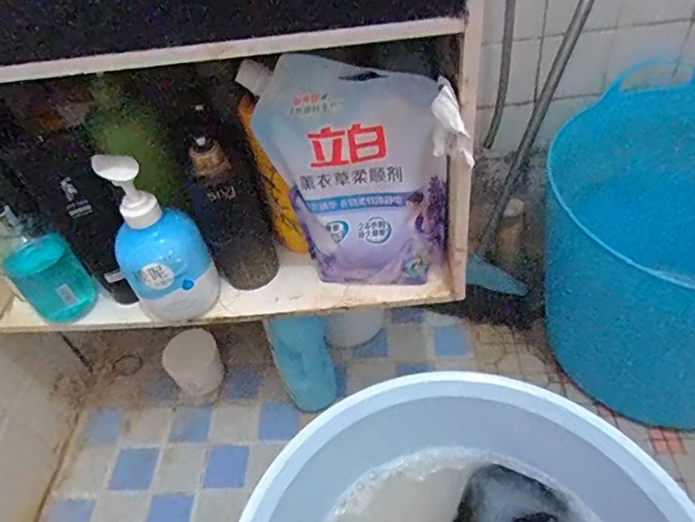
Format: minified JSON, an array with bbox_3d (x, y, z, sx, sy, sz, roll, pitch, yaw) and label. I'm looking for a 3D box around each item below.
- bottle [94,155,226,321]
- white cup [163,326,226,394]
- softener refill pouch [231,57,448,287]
[{"bbox_3d":[-0.199,-0.014,0.538,0.085,0.192,0.066,-10,45,0],"label":"bottle"},{"bbox_3d":[-0.265,0.178,0.898,0.089,0.078,0.083,-5,45,5],"label":"white cup"},{"bbox_3d":[0.008,-0.075,0.518,0.191,0.231,0.073,5,47,15],"label":"softener refill pouch"}]

